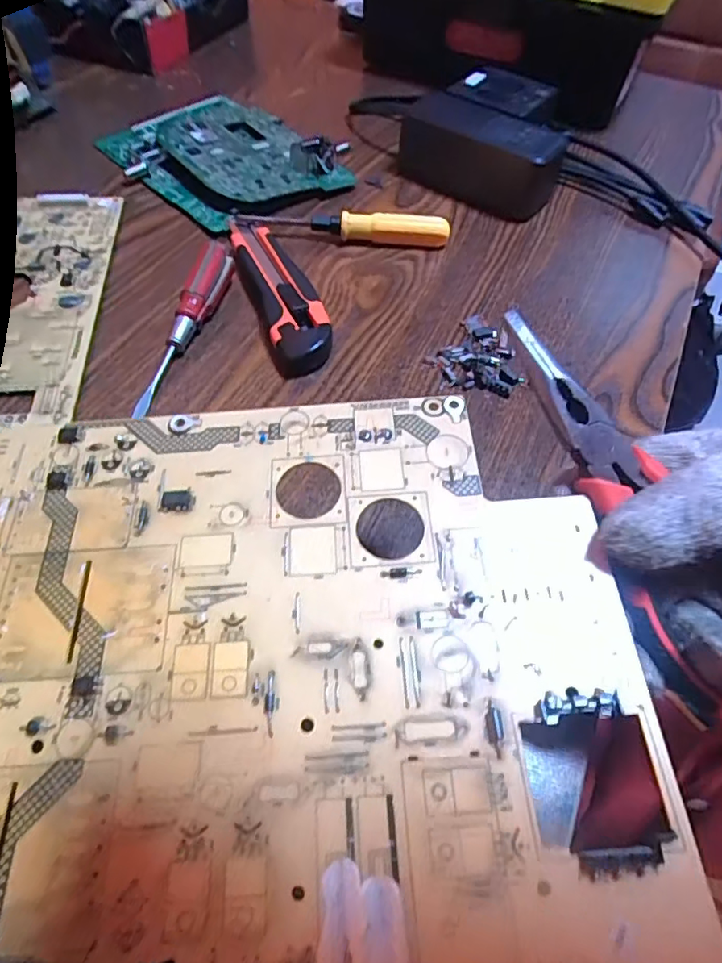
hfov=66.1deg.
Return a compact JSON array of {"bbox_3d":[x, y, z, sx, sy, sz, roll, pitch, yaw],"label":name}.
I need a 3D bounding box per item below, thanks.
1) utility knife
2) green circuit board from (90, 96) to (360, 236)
[{"bbox_3d":[-0.059,-0.136,0.381,0.040,0.021,0.157,-16,57,-14],"label":"utility knife"},{"bbox_3d":[-0.118,-0.279,0.471,0.199,0.026,0.138,40,62,22],"label":"green circuit board"}]

